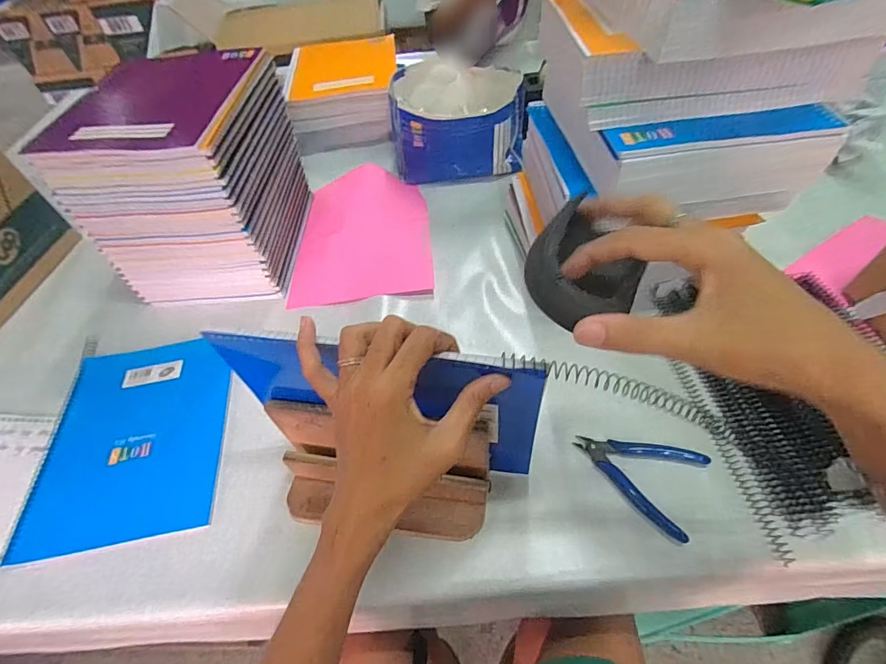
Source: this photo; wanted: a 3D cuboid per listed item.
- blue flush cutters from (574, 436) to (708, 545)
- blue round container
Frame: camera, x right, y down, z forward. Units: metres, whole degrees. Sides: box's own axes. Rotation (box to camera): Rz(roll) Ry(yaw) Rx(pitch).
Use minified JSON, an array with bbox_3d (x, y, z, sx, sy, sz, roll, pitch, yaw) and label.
[{"bbox_3d":[0.198,0.137,0.436,0.116,0.015,0.088,28,60,24],"label":"blue flush cutters"},{"bbox_3d":[0.022,-0.383,0.765,0.206,0.127,0.211,-2,55,2],"label":"blue round container"}]

